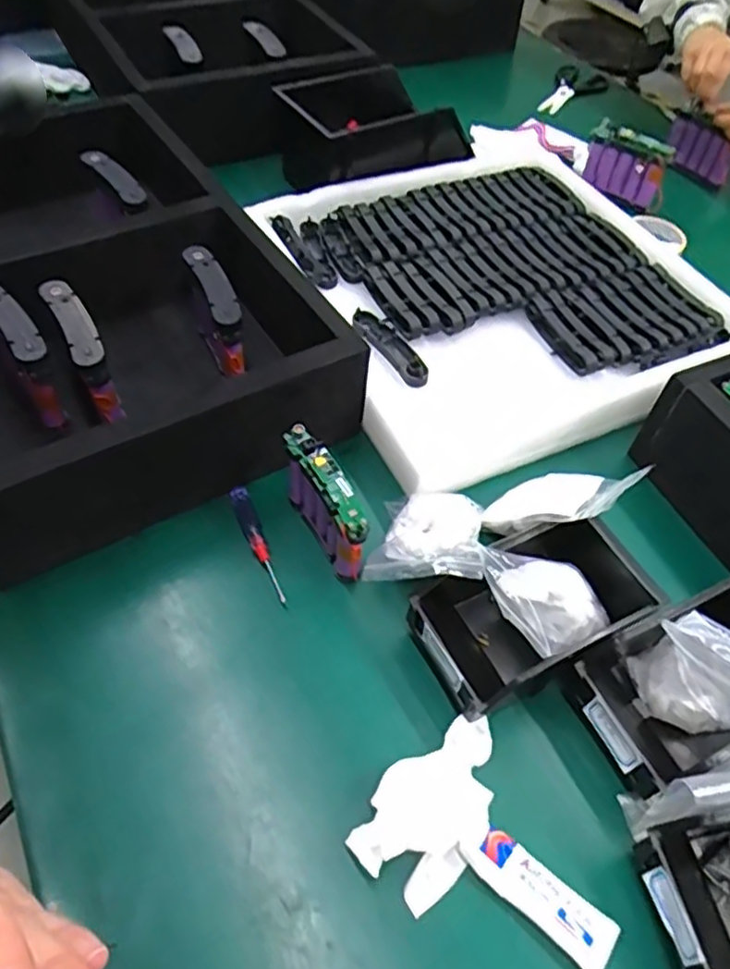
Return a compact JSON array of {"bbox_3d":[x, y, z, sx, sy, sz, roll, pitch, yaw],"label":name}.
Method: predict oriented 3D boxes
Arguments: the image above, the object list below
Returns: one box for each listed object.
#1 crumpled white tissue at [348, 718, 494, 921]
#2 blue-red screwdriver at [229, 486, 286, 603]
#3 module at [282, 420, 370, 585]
[{"bbox_3d":[0.051,0.222,0.474,0.073,0.026,0.128,32,54,19],"label":"crumpled white tissue"},{"bbox_3d":[-0.095,0.050,0.596,0.018,0.022,0.123,-16,54,-19],"label":"blue-red screwdriver"},{"bbox_3d":[-0.033,0.020,0.574,0.025,0.093,0.113,-23,57,-23],"label":"module"}]

